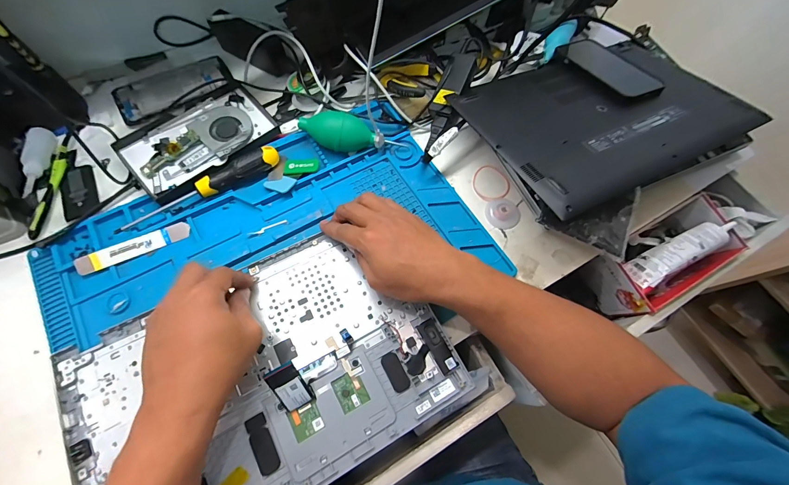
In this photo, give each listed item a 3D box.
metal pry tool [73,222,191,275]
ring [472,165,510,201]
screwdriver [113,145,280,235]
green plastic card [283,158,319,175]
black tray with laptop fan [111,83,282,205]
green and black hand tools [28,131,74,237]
[{"bbox_3d":[-0.302,0.005,0.389,0.118,0.005,0.023,-24,78,-17],"label":"metal pry tool"},{"bbox_3d":[0.133,-0.083,0.466,0.052,0.006,0.055,1,66,-3],"label":"ring"},{"bbox_3d":[-0.237,-0.068,0.411,0.198,0.023,0.026,-29,71,-15],"label":"screwdriver"},{"bbox_3d":[-0.123,-0.101,0.443,0.045,0.007,0.024,-3,67,-4],"label":"green plastic card"},{"bbox_3d":[-0.253,-0.135,0.441,0.178,0.022,0.118,-40,74,-18],"label":"black tray with laptop fan"},{"bbox_3d":[-0.418,-0.071,0.407,0.014,0.014,0.139,1,66,-3],"label":"green and black hand tools"}]

